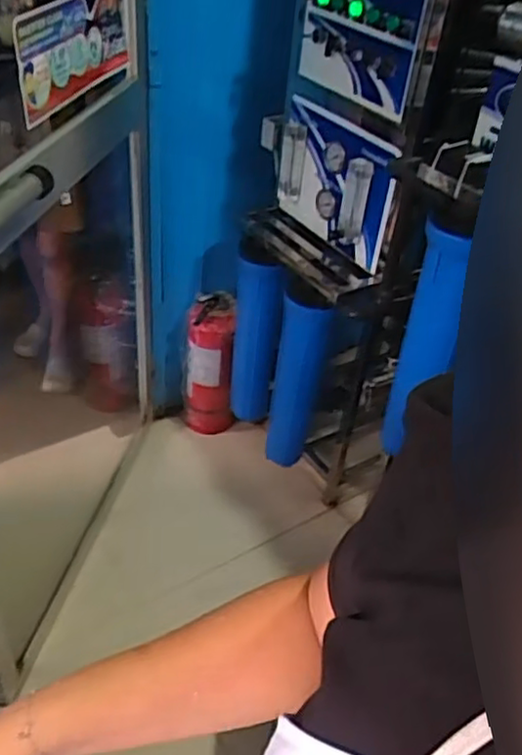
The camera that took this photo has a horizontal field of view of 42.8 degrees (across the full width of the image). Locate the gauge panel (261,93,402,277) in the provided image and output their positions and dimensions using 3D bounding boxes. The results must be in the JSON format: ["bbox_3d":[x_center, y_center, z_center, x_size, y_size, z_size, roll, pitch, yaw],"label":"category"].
[{"bbox_3d":[0.136,-0.424,1.446,0.062,0.257,0.451,-20,46,-28],"label":"gauge panel"}]

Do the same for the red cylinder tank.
[{"bbox_3d":[-0.141,-0.037,1.928,0.143,0.445,0.116,6,39,-1],"label":"red cylinder tank"}]

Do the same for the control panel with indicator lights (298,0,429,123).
[{"bbox_3d":[0.179,-0.693,1.246,0.069,0.320,0.332,-19,45,-33],"label":"control panel with indicator lights"}]

